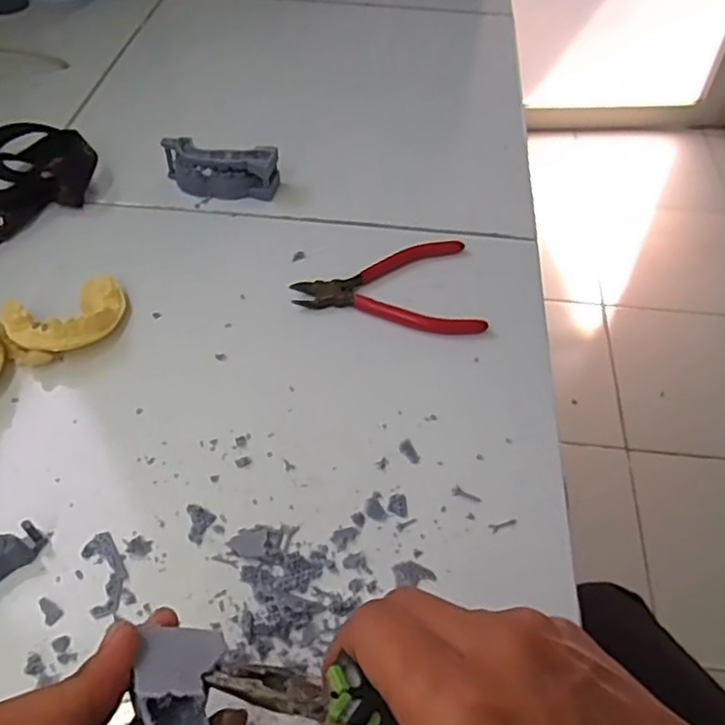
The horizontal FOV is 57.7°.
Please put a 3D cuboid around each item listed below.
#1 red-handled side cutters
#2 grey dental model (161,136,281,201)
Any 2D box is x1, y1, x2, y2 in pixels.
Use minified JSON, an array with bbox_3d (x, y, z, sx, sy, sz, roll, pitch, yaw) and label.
[{"bbox_3d":[0.016,-0.053,0.449,0.120,0.007,0.087,-1,50,-3],"label":"red-handled side cutters"},{"bbox_3d":[-0.110,-0.148,0.510,0.086,0.034,0.027,6,50,2],"label":"grey dental model"}]

